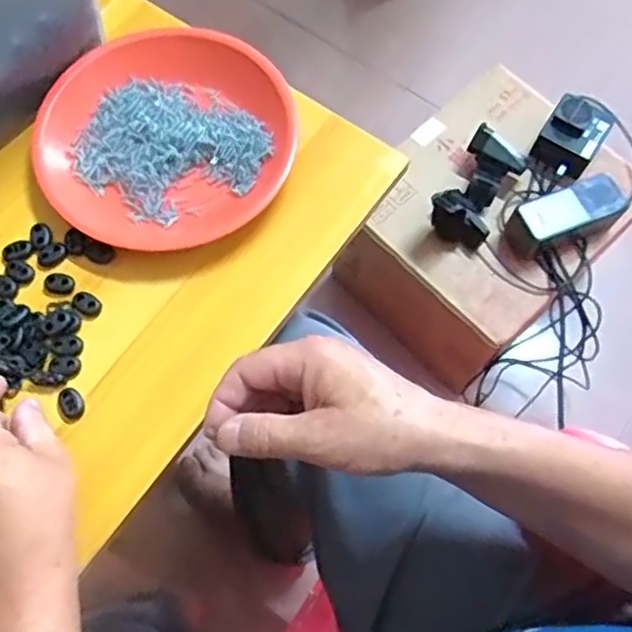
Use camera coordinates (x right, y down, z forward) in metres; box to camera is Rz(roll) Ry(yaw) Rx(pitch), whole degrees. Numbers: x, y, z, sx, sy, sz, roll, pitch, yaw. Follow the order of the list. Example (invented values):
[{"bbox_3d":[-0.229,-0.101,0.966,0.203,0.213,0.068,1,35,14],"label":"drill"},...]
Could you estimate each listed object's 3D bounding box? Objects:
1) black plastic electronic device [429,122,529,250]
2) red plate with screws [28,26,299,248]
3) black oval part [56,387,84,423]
[{"bbox_3d":[0.196,-0.156,0.766,0.074,0.068,0.147,30,72,11],"label":"black plastic electronic device"},{"bbox_3d":[-0.116,-0.139,0.489,0.193,0.024,0.178,0,69,0],"label":"red plate with screws"},{"bbox_3d":[-0.166,0.060,0.428,0.016,0.006,0.022,-29,72,-10],"label":"black oval part"}]

